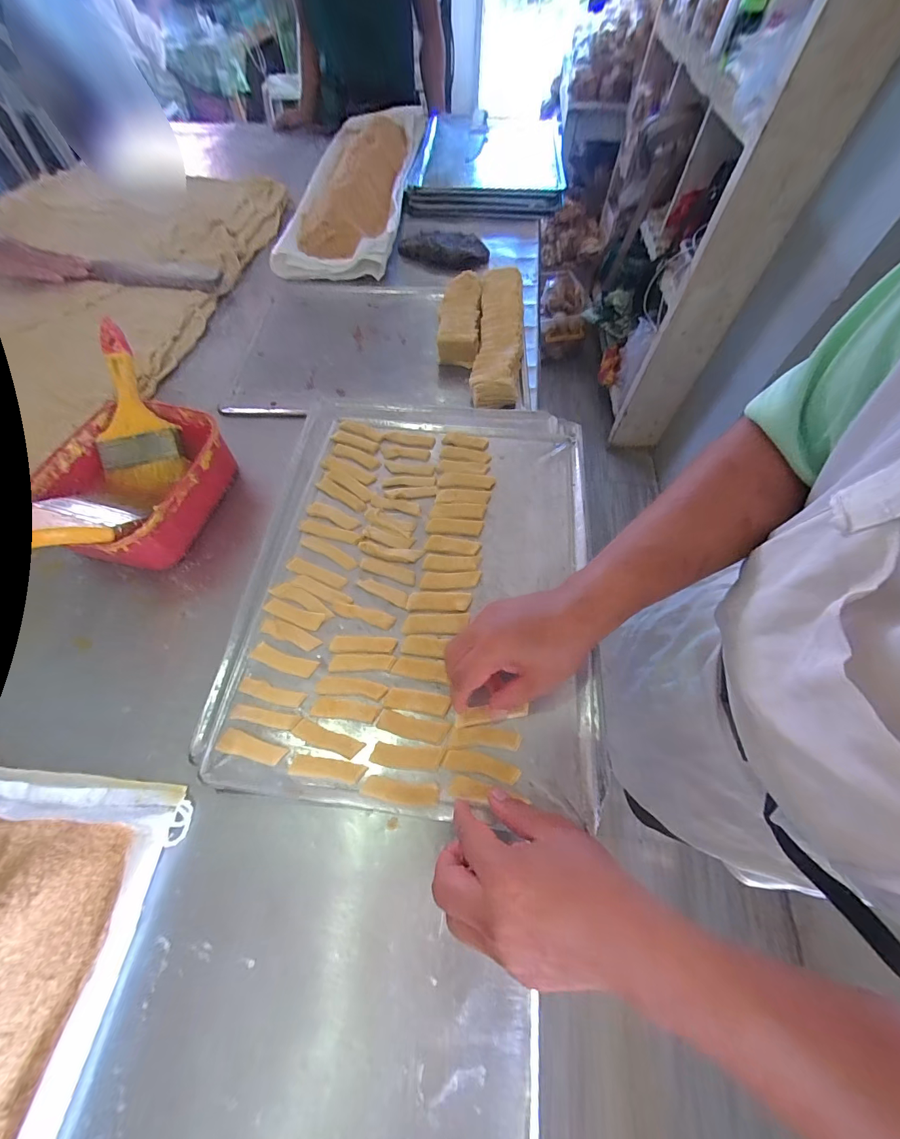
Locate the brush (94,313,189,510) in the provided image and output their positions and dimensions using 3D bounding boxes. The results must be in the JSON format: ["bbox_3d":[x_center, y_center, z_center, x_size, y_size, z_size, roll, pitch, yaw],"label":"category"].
[{"bbox_3d":[-0.378,-0.177,0.464,0.095,0.030,0.217,-14,89,-8],"label":"brush"}]

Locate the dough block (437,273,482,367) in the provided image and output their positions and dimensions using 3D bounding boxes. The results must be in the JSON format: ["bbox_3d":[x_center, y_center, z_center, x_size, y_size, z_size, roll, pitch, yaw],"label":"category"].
[{"bbox_3d":[0.016,-0.407,0.636,0.068,0.045,0.190,3,62,1],"label":"dough block"}]

